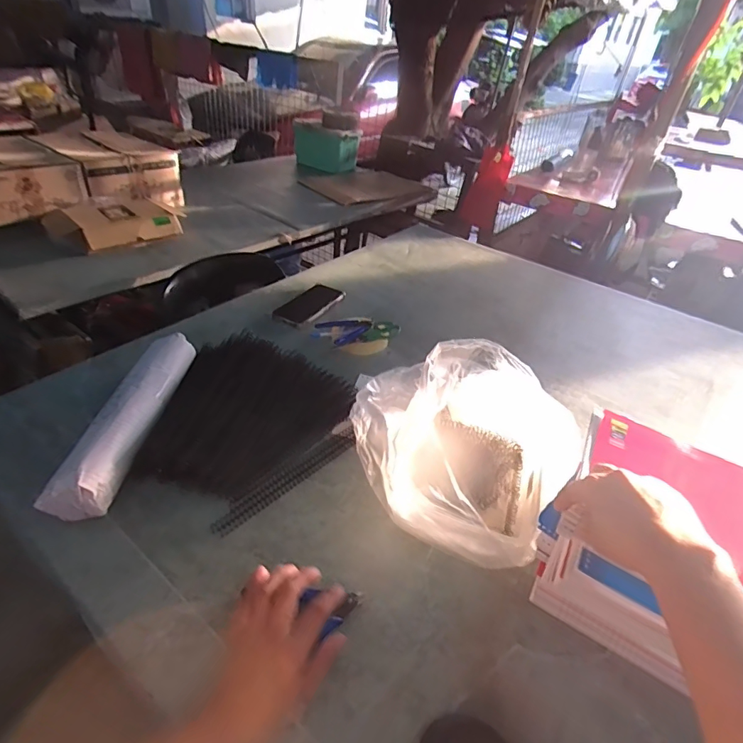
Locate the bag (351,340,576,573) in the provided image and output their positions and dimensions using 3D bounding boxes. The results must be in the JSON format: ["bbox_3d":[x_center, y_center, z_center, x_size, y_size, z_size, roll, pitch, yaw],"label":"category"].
[{"bbox_3d":[0.121,0.087,0.593,0.278,0.102,0.309,-20,45,-29],"label":"bag"}]

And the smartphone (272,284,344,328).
[{"bbox_3d":[-0.128,-0.145,0.936,0.078,0.014,0.176,25,42,22],"label":"smartphone"}]

